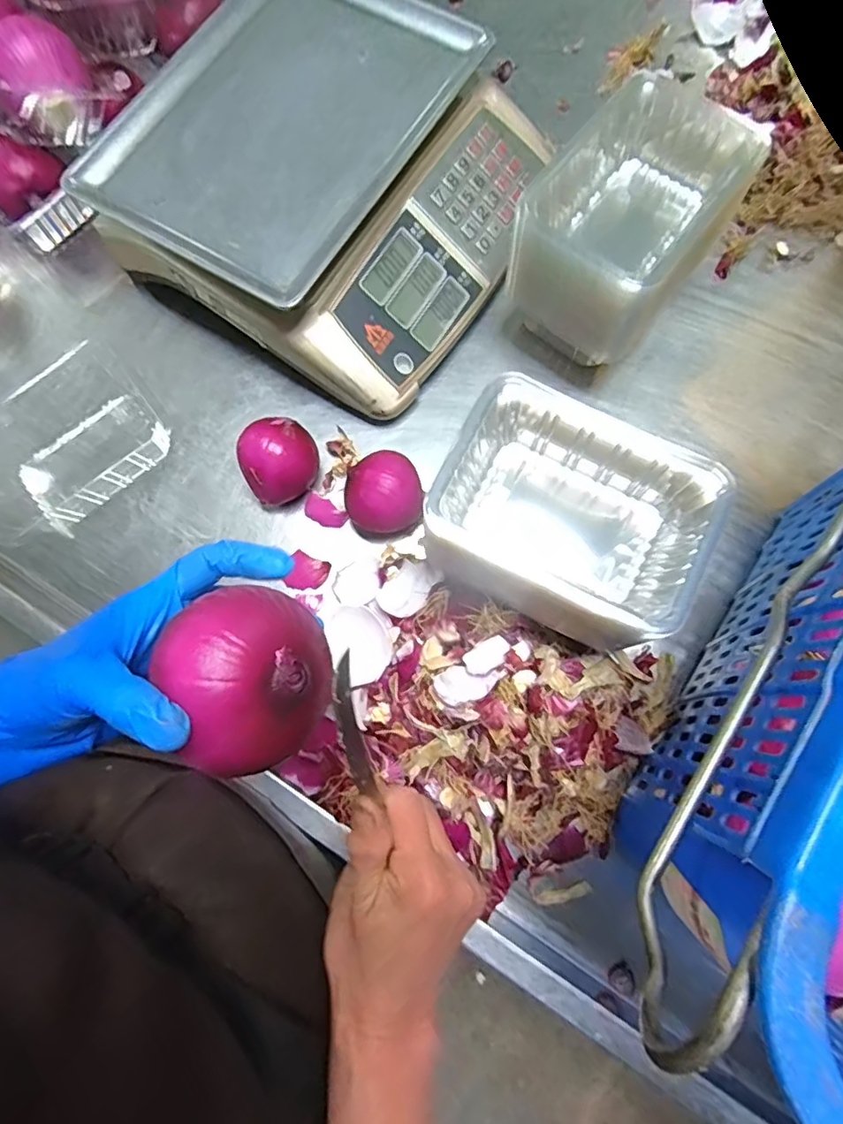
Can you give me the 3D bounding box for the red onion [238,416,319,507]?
[{"bbox_3d":[-0.123,-0.088,0.494,0.063,0.066,0.059,0,78,2],"label":"red onion"}]

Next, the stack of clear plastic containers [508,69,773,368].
[{"bbox_3d":[0.181,-0.290,0.500,0.131,0.146,0.189,38,81,9],"label":"stack of clear plastic containers"}]

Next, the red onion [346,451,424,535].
[{"bbox_3d":[-0.033,-0.057,0.490,0.064,0.059,0.060,0,78,2],"label":"red onion"}]

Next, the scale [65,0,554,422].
[{"bbox_3d":[-0.081,-0.358,0.535,0.337,0.113,0.348,31,80,8],"label":"scale"}]

